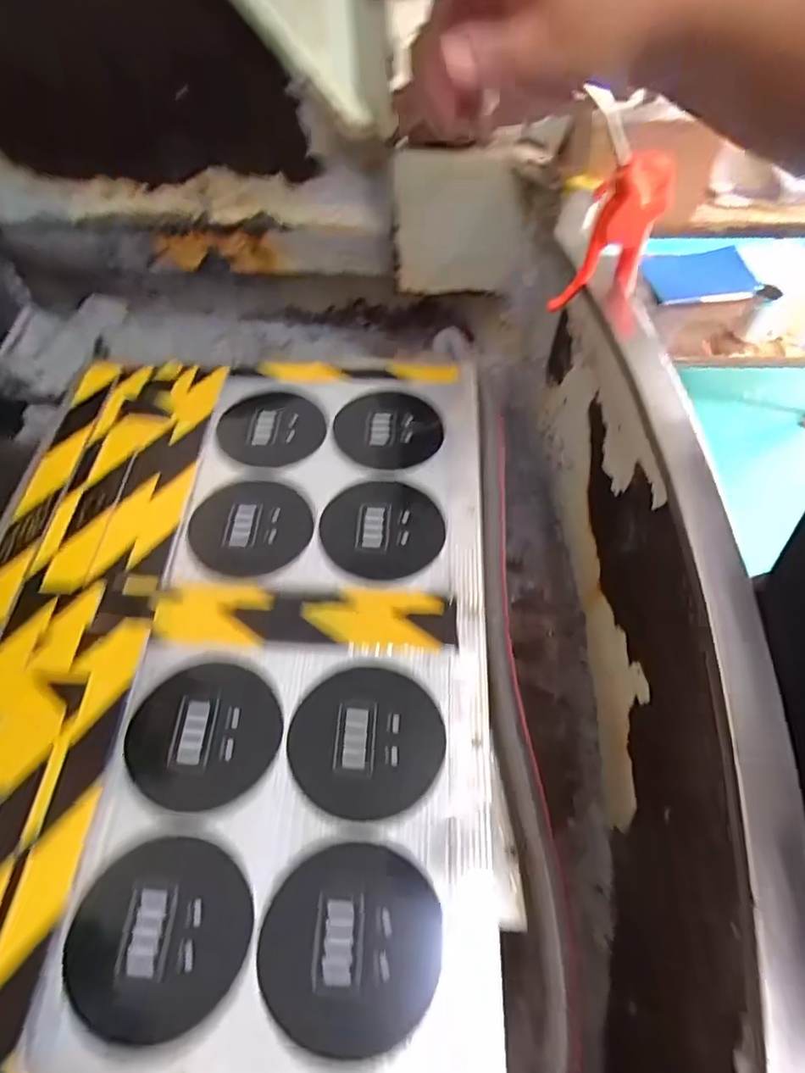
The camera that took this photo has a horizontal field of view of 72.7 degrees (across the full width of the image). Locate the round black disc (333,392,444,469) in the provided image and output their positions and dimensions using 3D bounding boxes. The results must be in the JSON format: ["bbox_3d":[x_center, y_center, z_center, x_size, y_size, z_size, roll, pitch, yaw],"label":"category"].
[{"bbox_3d":[-0.017,-0.124,0.629,0.122,0.009,0.111,0,59,1],"label":"round black disc"}]

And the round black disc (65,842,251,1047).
[{"bbox_3d":[-0.170,0.277,0.382,0.119,0.008,0.110,0,59,1],"label":"round black disc"}]

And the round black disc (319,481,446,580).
[{"bbox_3d":[-0.021,-0.011,0.558,0.121,0.007,0.107,-15,60,-8],"label":"round black disc"}]

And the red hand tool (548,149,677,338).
[{"bbox_3d":[0.195,-0.264,0.506,0.093,0.166,0.025,-3,59,-1],"label":"red hand tool"}]

